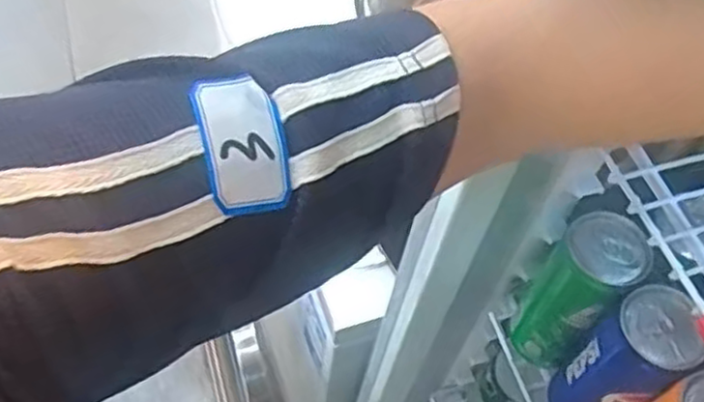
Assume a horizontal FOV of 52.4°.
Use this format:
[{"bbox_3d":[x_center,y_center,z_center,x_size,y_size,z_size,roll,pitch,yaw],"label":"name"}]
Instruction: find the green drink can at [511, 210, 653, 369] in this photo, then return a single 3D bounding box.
[{"bbox_3d":[0.158,0.066,0.507,0.054,0.131,0.050,2,56,-4],"label":"green drink can"}]

